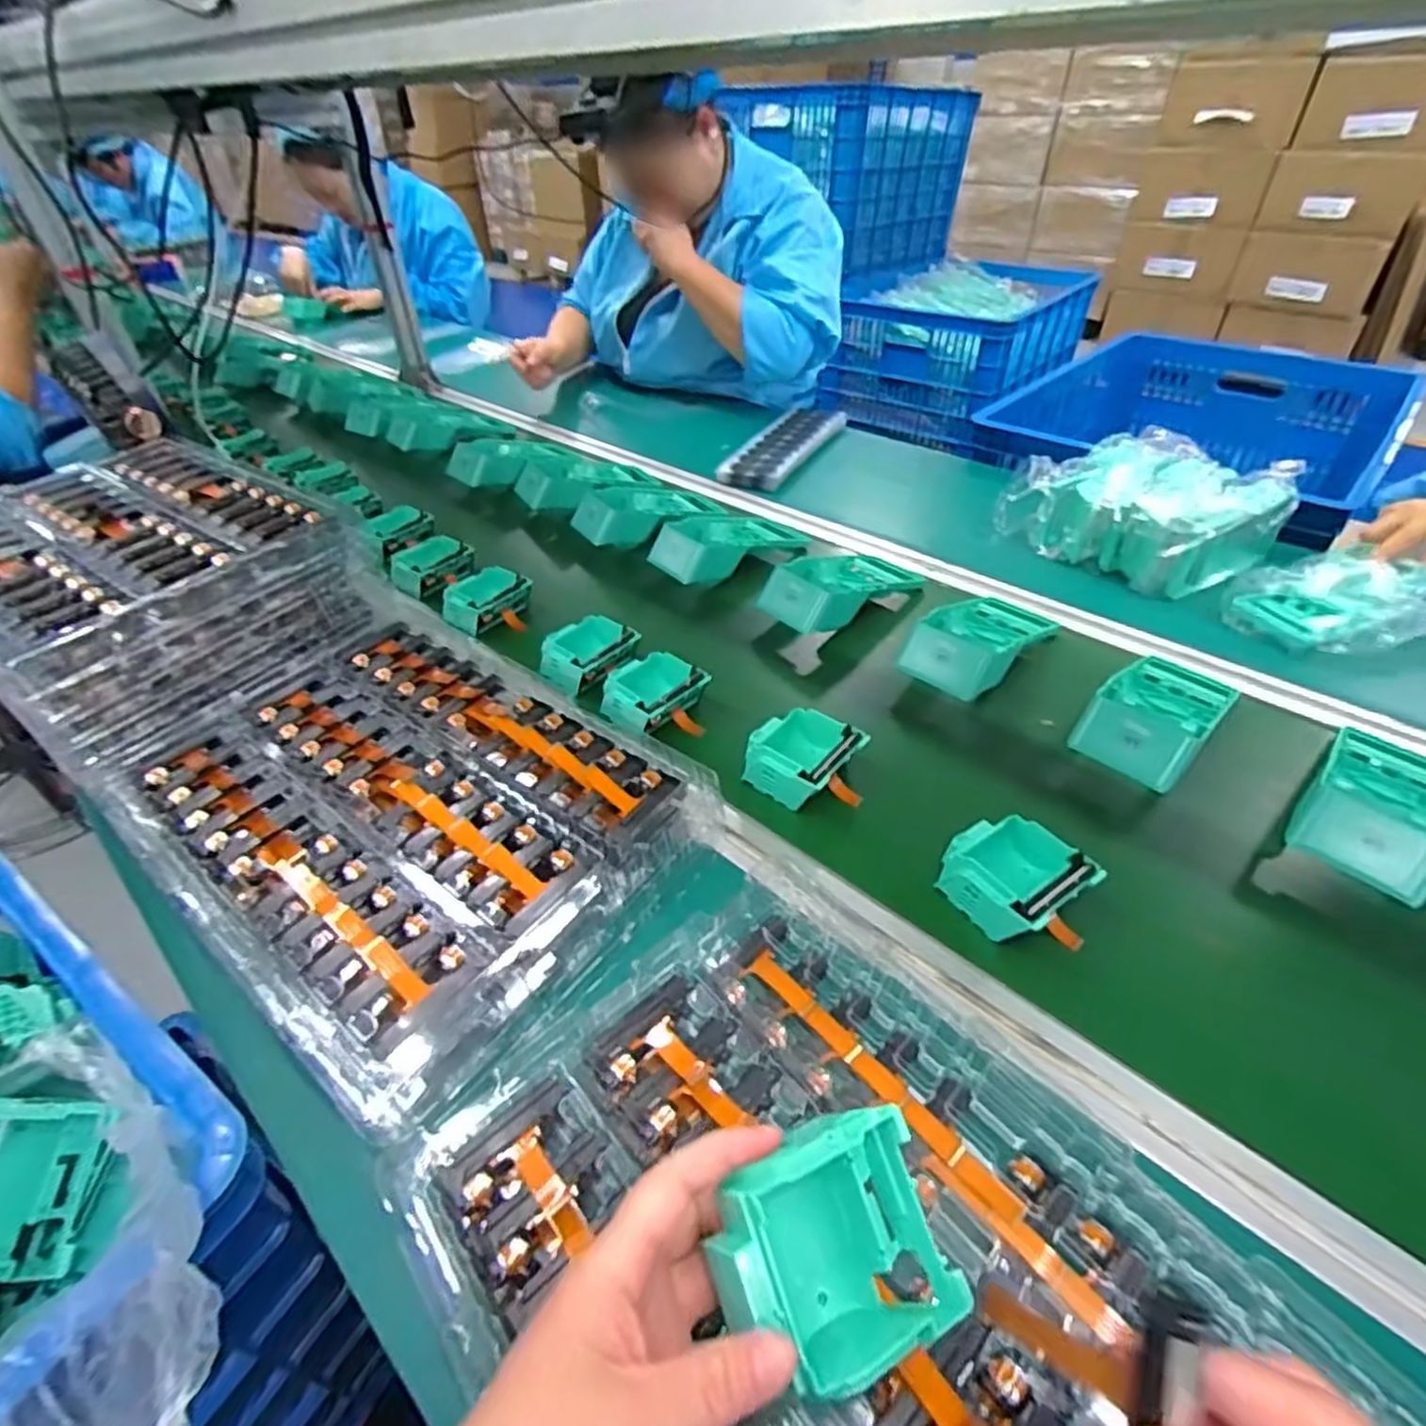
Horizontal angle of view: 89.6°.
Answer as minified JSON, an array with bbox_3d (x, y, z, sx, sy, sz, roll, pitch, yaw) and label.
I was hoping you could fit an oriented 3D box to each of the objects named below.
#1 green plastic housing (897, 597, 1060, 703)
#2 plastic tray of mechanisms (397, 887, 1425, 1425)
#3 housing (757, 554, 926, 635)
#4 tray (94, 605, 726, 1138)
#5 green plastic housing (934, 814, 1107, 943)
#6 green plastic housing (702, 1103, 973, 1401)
[{"bbox_3d":[0.258,-0.070,0.690,0.103,0.046,0.186,26,37,28],"label":"green plastic housing"},{"bbox_3d":[0.061,0.252,0.303,0.267,0.038,0.386,-32,50,-29],"label":"plastic tray of mechanisms"},{"bbox_3d":[0.135,-0.138,0.760,0.193,0.056,0.089,-32,49,-29],"label":"housing"},{"bbox_3d":[-0.228,0.047,0.502,0.377,0.032,0.261,26,49,28],"label":"tray"},{"bbox_3d":[0.199,0.107,0.477,0.073,0.038,0.077,-27,47,-25],"label":"green plastic housing"},{"bbox_3d":[0.039,0.200,0.277,0.084,0.046,0.077,-11,68,-21],"label":"green plastic housing"}]

